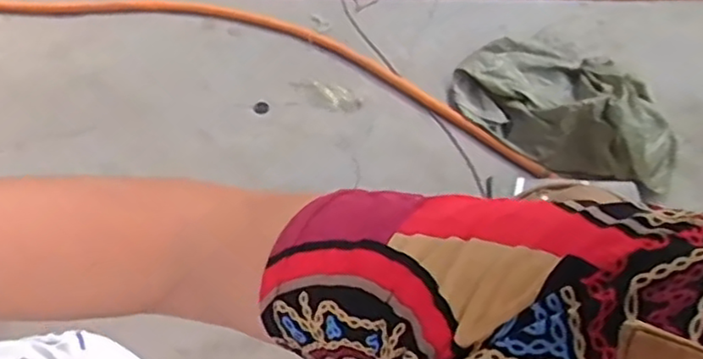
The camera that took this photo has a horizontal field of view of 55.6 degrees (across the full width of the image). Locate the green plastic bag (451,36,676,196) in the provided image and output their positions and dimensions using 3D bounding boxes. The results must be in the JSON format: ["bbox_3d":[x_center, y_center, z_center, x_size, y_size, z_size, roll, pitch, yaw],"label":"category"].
[{"bbox_3d":[0.464,-0.188,1.379,0.472,0.131,0.353,28,55,15],"label":"green plastic bag"}]

